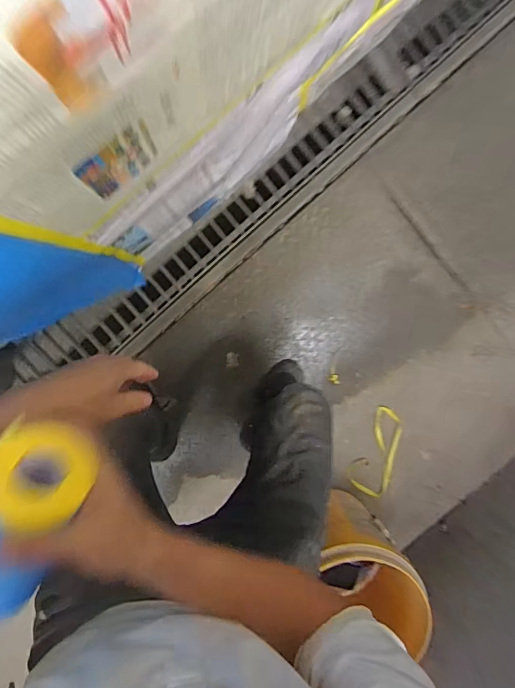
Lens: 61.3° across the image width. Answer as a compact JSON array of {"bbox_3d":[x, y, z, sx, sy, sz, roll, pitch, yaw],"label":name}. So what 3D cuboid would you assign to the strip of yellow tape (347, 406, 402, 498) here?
[{"bbox_3d":[0.337,0.297,1.188,0.112,0.018,0.243,23,100,2],"label":"strip of yellow tape"}]

